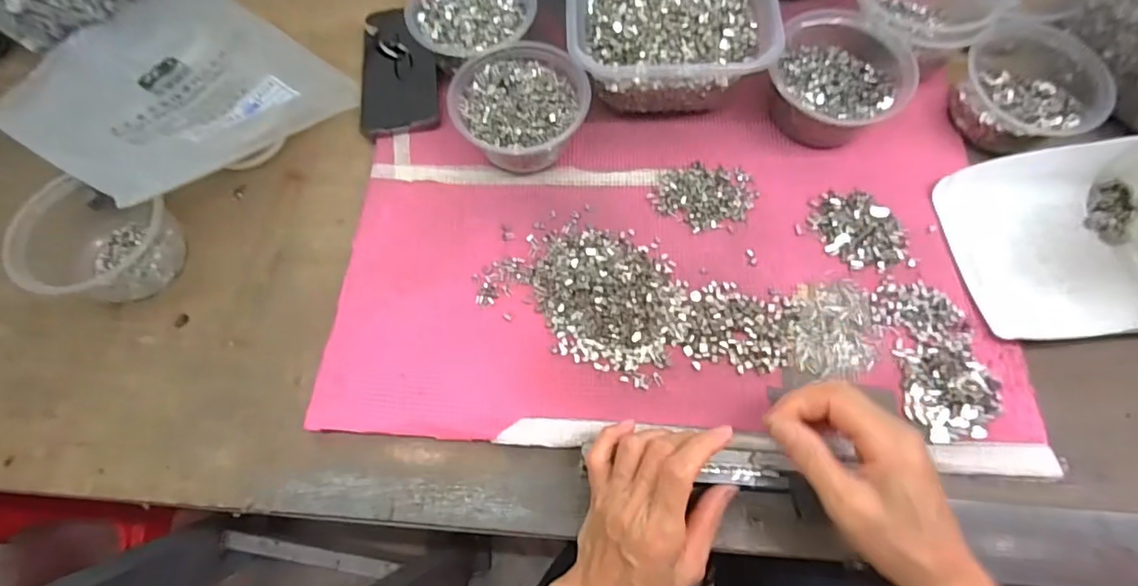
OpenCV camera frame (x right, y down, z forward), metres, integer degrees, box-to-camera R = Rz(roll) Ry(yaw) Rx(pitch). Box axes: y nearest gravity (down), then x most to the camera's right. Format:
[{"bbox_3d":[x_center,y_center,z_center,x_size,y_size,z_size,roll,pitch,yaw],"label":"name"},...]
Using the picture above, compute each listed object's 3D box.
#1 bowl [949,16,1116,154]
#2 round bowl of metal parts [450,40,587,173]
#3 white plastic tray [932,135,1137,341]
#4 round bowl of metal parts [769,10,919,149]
[{"bbox_3d":[0.390,-0.174,0.463,0.105,0.051,0.111,-1,66,3],"label":"bowl"},{"bbox_3d":[-0.042,-0.160,0.475,0.109,0.057,0.112,-1,66,3],"label":"round bowl of metal parts"},{"bbox_3d":[0.396,-0.050,0.395,0.178,0.077,0.159,-4,66,1],"label":"white plastic tray"},{"bbox_3d":[0.230,-0.187,0.471,0.105,0.061,0.117,13,67,9],"label":"round bowl of metal parts"}]

